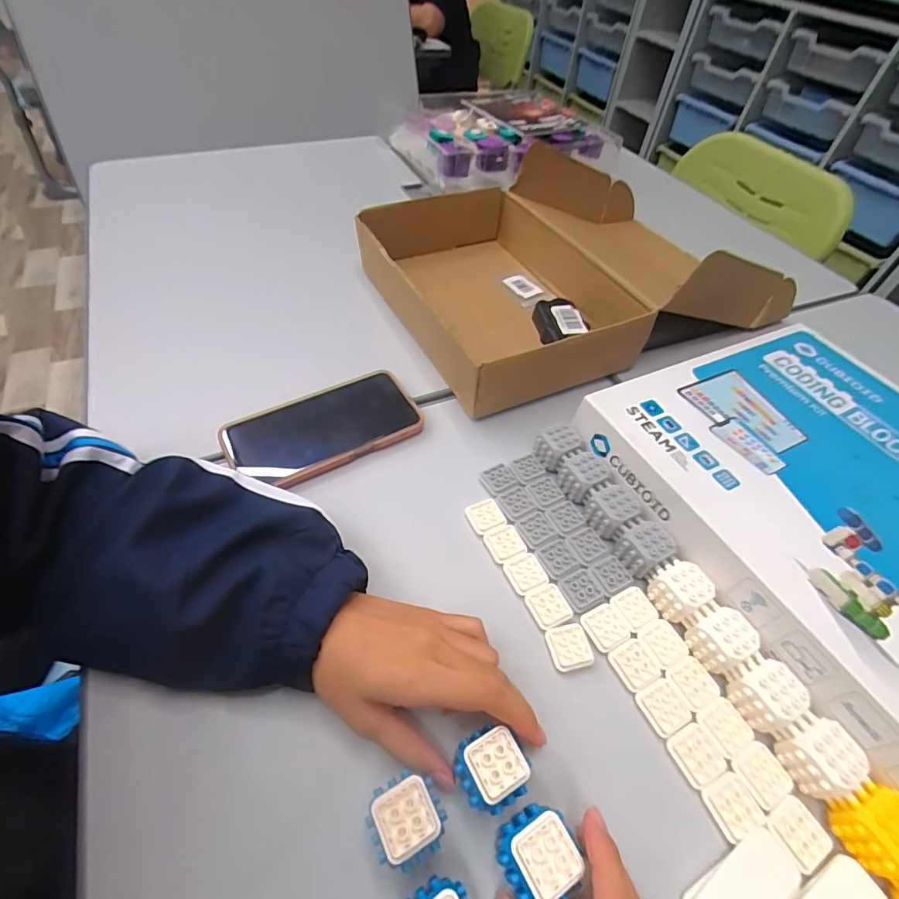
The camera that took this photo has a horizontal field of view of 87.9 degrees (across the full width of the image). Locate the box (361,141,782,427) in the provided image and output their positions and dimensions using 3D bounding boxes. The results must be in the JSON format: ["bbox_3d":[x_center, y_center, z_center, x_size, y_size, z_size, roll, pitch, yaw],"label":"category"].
[{"bbox_3d":[0.149,-0.230,0.568,0.450,0.121,0.314,-19,55,-19],"label":"box"}]

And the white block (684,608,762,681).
[{"bbox_3d":[0.185,0.129,0.312,0.034,0.027,0.036,-20,56,-20],"label":"white block"}]

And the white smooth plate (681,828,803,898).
[{"bbox_3d":[0.153,0.230,0.243,0.067,0.006,0.029,-24,57,-22],"label":"white smooth plate"}]

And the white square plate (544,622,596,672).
[{"bbox_3d":[0.082,0.134,0.318,0.029,0.005,0.027,-8,52,-12],"label":"white square plate"}]

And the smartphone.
[{"bbox_3d":[-0.112,-0.020,0.420,0.163,0.014,0.082,-24,57,-23],"label":"smartphone"}]

